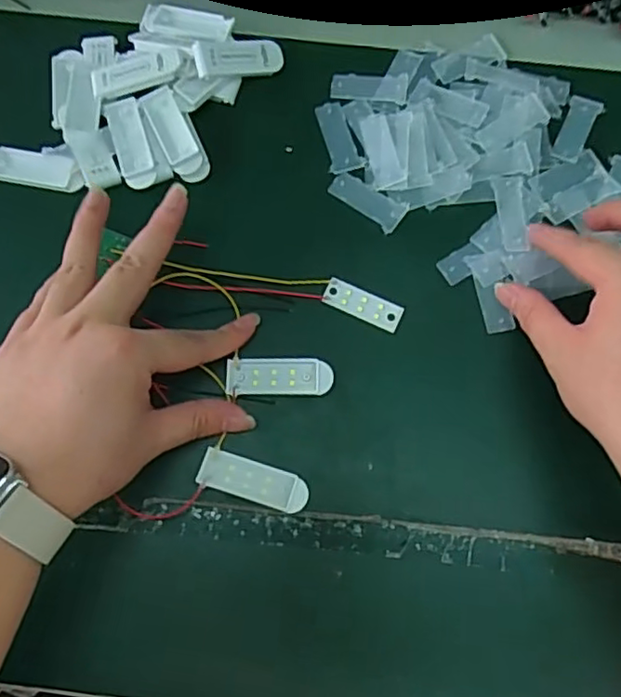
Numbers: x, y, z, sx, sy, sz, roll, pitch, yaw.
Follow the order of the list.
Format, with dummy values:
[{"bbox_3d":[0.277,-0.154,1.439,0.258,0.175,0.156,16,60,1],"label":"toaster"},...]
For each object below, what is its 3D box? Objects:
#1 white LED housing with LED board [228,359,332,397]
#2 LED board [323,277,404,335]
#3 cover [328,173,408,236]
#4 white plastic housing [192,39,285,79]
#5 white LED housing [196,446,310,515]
[{"bbox_3d":[-0.017,0.016,0.346,0.058,0.005,0.022,1,75,0],"label":"white LED housing with LED board"},{"bbox_3d":[0.031,-0.026,0.360,0.046,0.004,0.017,25,77,6],"label":"LED board"},{"bbox_3d":[0.034,-0.090,0.376,0.048,0.004,0.021,34,78,8],"label":"cover"},{"bbox_3d":[-0.045,-0.181,0.389,0.057,0.012,0.020,-16,75,-26],"label":"white plastic housing"},{"bbox_3d":[-0.030,0.071,0.332,0.058,0.006,0.020,17,76,4],"label":"white LED housing"}]

